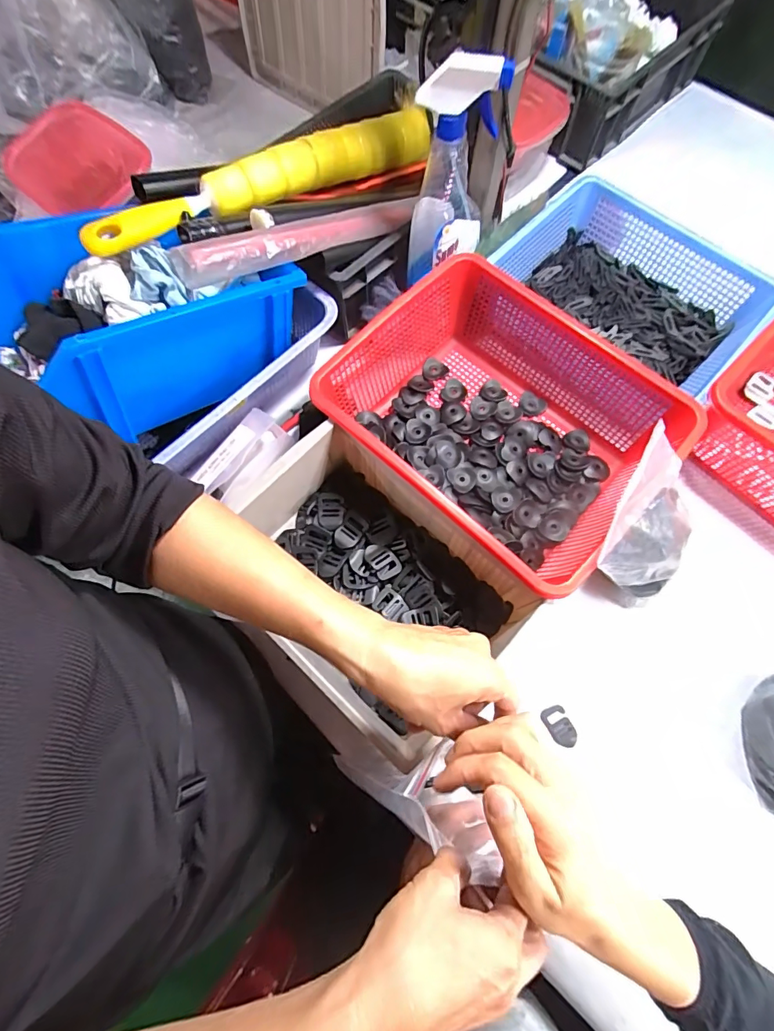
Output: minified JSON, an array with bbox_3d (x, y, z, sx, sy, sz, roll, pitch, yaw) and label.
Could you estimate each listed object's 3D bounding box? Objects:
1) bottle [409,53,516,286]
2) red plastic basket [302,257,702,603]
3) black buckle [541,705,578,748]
[{"bbox_3d":[0.075,-0.369,0.505,0.093,0.227,0.069,-38,75,-11],"label":"bottle"},{"bbox_3d":[0.117,-0.107,0.508,0.344,0.099,0.270,42,77,13],"label":"red plastic basket"},{"bbox_3d":[0.180,0.220,0.468,0.026,0.007,0.039,-23,73,-7],"label":"black buckle"}]

